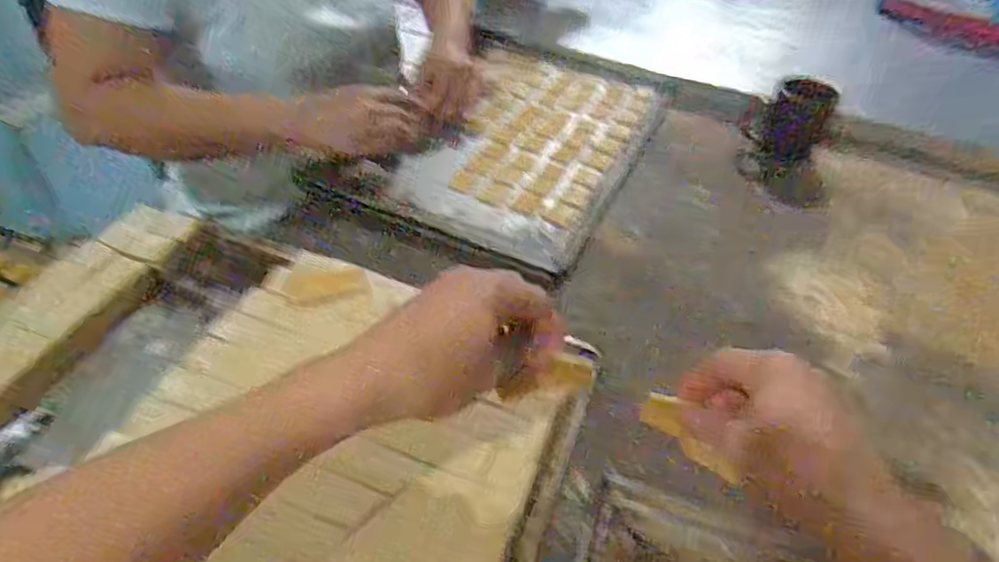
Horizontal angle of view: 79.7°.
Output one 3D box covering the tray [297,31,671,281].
[{"bbox_3d":[0.021,-0.193,0.760,0.308,0.030,0.446,23,47,16],"label":"tray"}]

